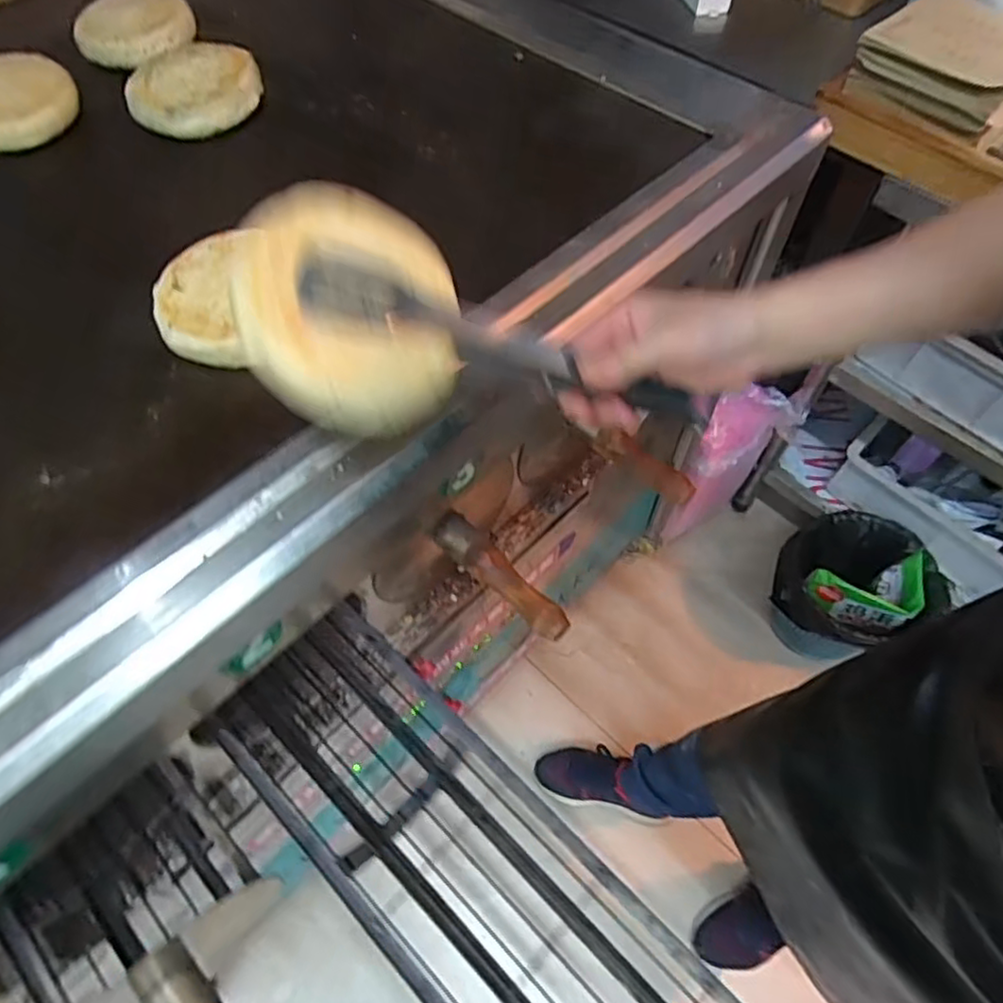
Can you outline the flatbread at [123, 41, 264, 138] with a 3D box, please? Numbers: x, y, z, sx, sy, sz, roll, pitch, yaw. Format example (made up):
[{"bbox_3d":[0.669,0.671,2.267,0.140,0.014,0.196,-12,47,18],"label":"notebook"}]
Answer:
[{"bbox_3d":[-0.303,-0.410,0.650,0.121,0.029,0.121,0,59,1],"label":"flatbread"}]

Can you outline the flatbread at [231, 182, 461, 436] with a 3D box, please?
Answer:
[{"bbox_3d":[-0.079,-0.105,0.348,0.113,0.019,0.133,7,73,-25],"label":"flatbread"}]

